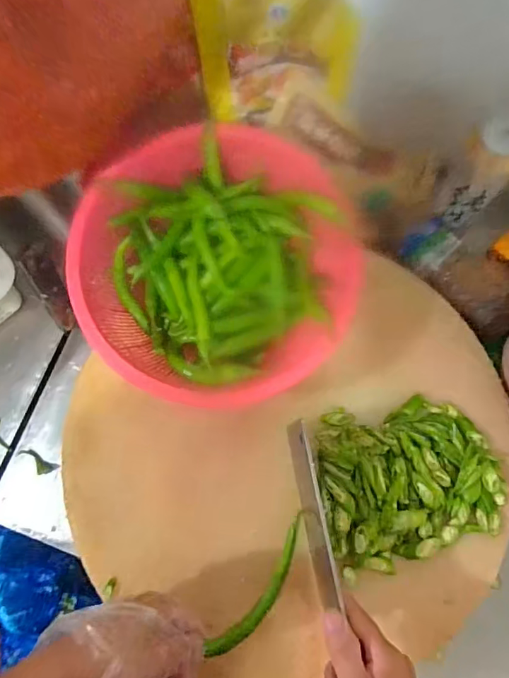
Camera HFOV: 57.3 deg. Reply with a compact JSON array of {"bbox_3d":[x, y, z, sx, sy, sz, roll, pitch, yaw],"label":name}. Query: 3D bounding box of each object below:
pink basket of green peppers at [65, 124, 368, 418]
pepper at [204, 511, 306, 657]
[{"bbox_3d":[-0.032,-0.074,0.473,0.273,0.097,0.264,0,75,0],"label":"pink basket of green peppers"},{"bbox_3d":[0.010,0.229,0.432,0.029,0.010,0.144,34,76,8],"label":"pepper"}]

